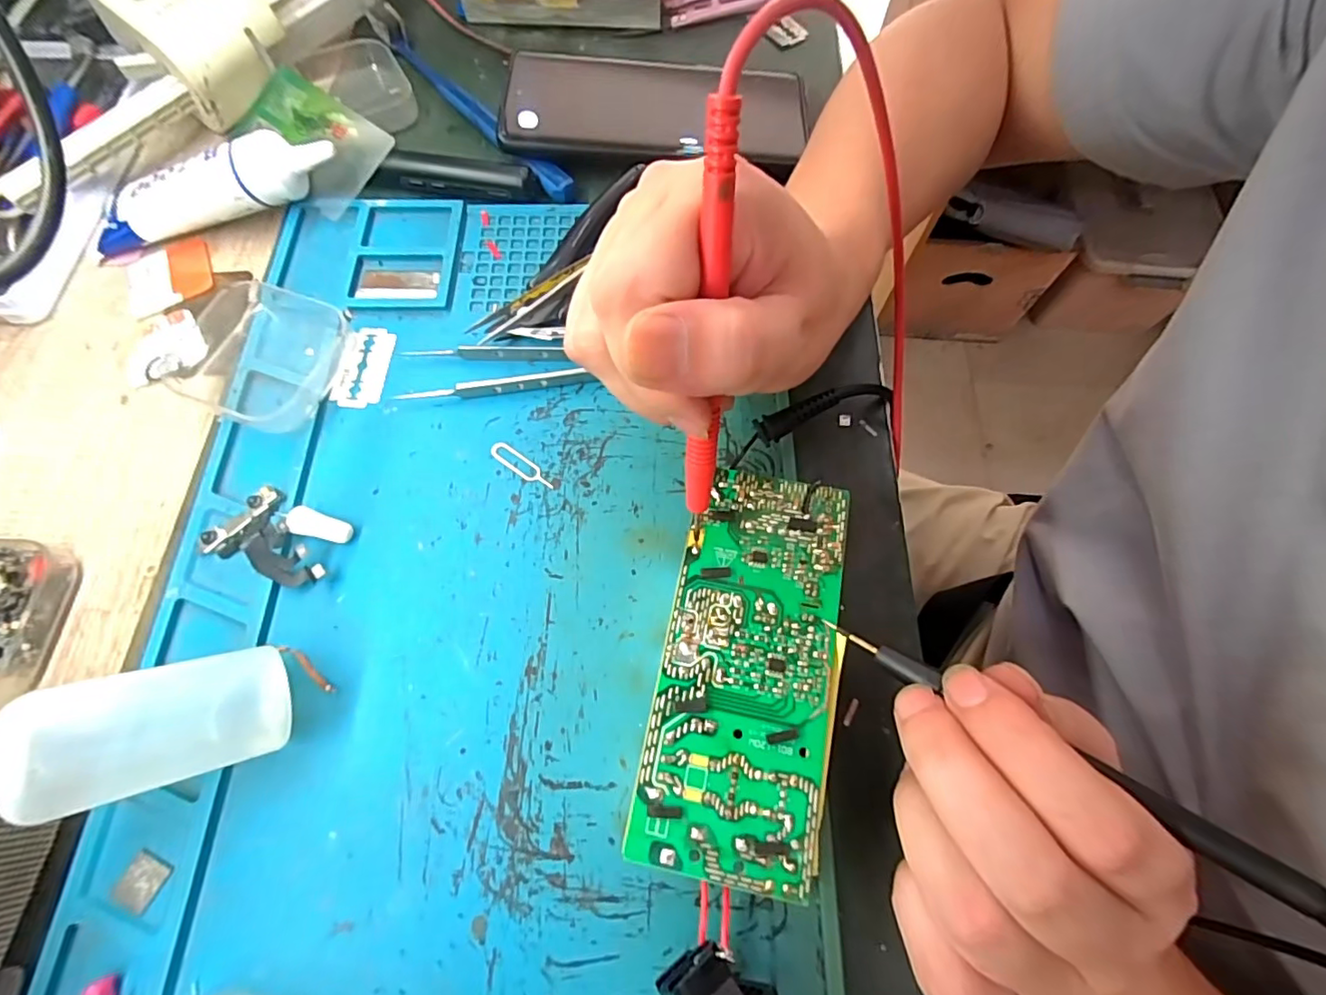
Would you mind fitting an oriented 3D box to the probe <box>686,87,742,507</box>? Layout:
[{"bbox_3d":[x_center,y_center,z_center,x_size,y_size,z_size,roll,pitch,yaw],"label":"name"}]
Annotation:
[{"bbox_3d":[0.013,-0.040,0.154,0.008,0.115,0.009,0,44,0],"label":"probe"}]

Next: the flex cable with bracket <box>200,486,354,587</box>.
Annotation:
[{"bbox_3d":[-0.153,0.015,0.223,0.052,0.009,0.031,19,70,7],"label":"flex cable with bracket"}]

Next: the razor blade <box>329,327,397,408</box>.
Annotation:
[{"bbox_3d":[-0.138,-0.061,0.257,0.022,0.004,0.042,3,69,0],"label":"razor blade"}]

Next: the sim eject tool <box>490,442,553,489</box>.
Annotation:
[{"bbox_3d":[-0.060,-0.014,0.239,0.033,0.004,0.008,33,72,11],"label":"sim eject tool"}]

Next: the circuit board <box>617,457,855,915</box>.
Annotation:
[{"bbox_3d":[0.030,0.057,0.200,0.057,0.025,0.130,12,69,4],"label":"circuit board"}]

